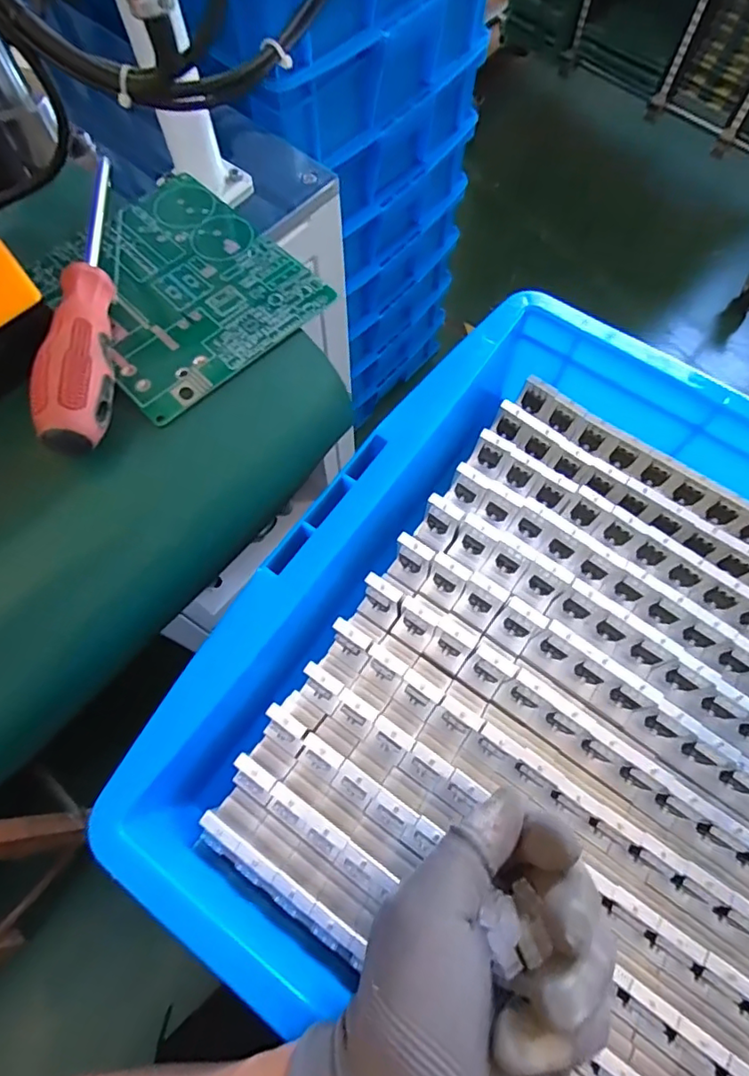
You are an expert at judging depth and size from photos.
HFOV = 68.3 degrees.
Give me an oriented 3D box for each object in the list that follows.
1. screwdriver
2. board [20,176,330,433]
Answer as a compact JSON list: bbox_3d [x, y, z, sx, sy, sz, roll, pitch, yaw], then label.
[{"bbox_3d":[-0.148,-0.131,0.283,0.027,0.027,0.189,-6,69,-3],"label":"screwdriver"},{"bbox_3d":[-0.113,-0.142,0.311,0.119,0.010,0.143,-43,75,-15],"label":"board"}]

